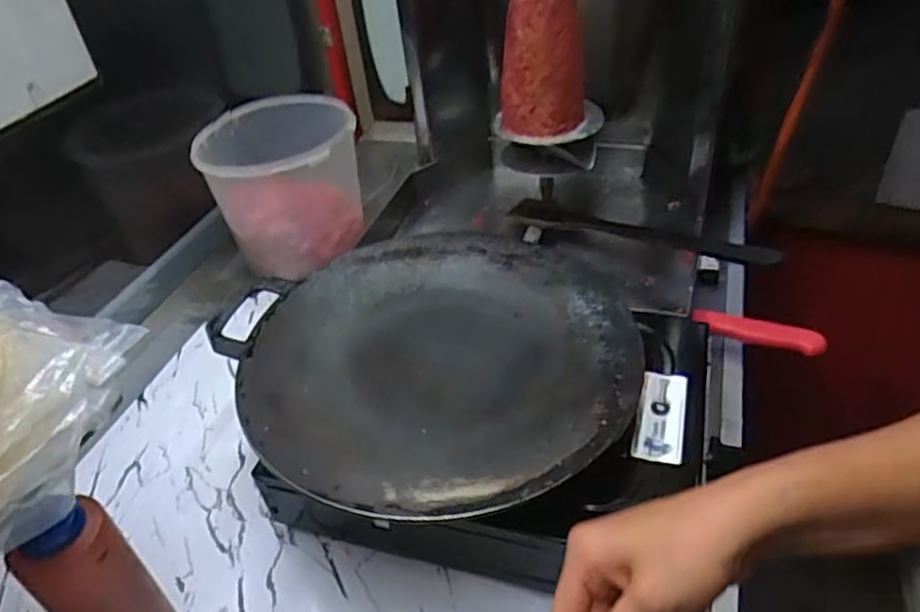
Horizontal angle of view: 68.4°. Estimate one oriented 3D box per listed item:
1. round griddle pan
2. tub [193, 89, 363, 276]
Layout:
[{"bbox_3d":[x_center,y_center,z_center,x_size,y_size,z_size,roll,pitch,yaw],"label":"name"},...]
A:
[{"bbox_3d":[-0.018,0.033,0.578,0.325,0.026,0.321,-5,38,4],"label":"round griddle pan"},{"bbox_3d":[-0.233,-0.164,0.924,0.191,0.173,0.183,-4,37,3],"label":"tub"}]

